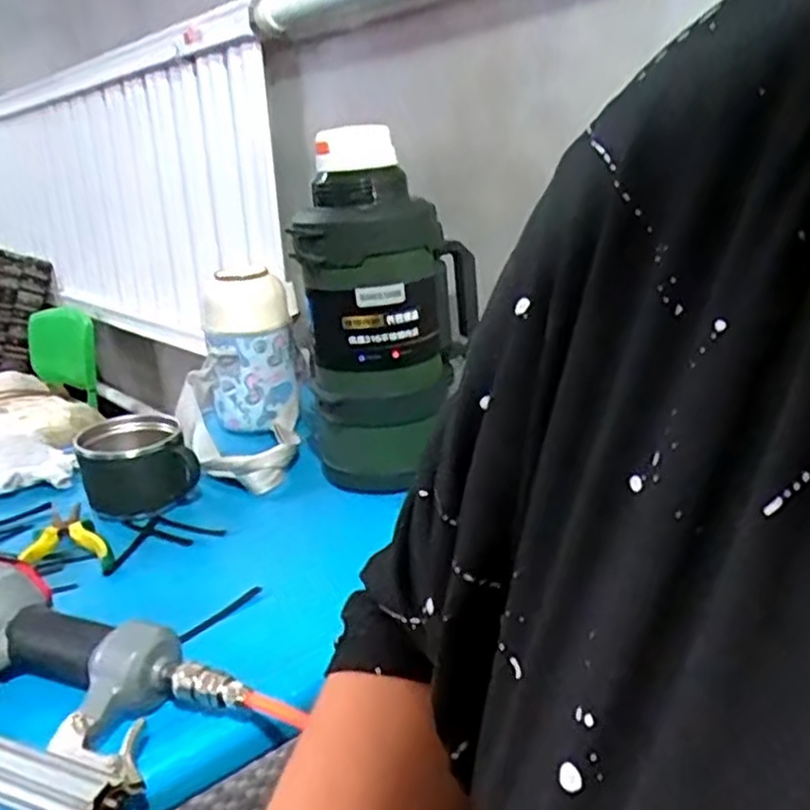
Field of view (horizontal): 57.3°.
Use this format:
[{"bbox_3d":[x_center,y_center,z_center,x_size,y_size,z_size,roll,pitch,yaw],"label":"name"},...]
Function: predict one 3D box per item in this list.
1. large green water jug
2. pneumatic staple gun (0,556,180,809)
[{"bbox_3d":[-0.016,-0.098,0.786,0.127,0.336,0.198,4,18,29],"label":"large green water jug"},{"bbox_3d":[-0.242,0.173,0.474,0.234,0.059,0.146,2,18,25],"label":"pneumatic staple gun"}]

